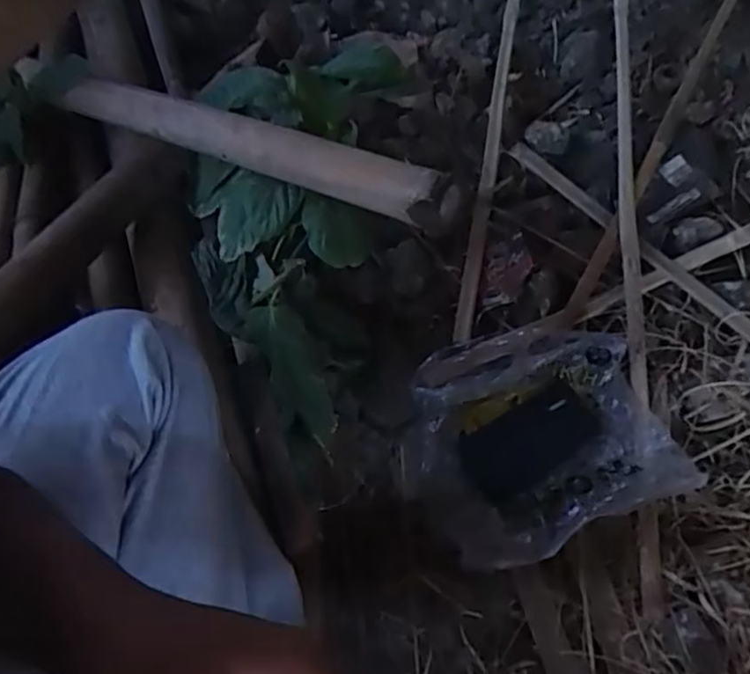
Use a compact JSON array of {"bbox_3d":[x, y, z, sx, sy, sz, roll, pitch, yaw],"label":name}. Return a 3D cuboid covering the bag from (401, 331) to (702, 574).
[{"bbox_3d":[0.179,0.107,0.764,0.298,0.051,0.253,-20,63,-11],"label":"bag"}]

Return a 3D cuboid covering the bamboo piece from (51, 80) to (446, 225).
[{"bbox_3d":[-0.162,-0.219,0.737,0.547,0.053,0.044,23,62,28],"label":"bamboo piece"}]

